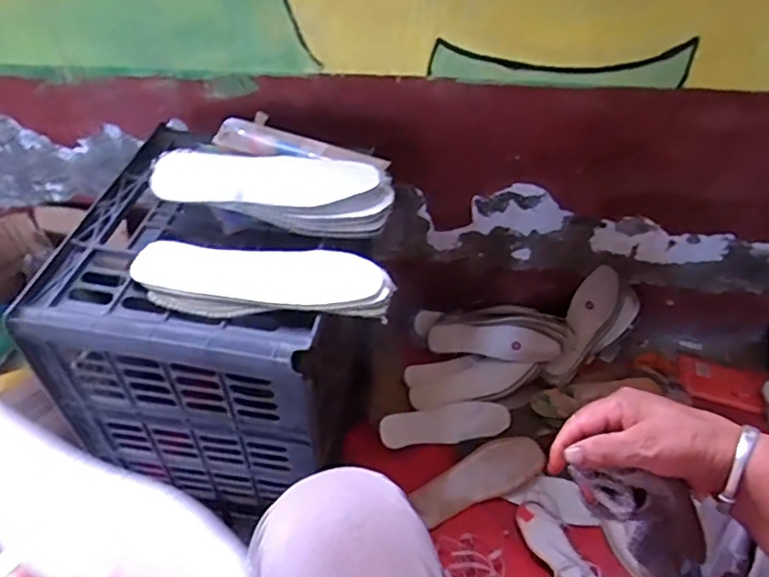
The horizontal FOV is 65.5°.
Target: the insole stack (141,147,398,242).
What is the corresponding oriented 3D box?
[{"bbox_3d":[-0.112,-0.103,0.614,0.236,0.048,0.082,7,46,6],"label":"insole stack"}]

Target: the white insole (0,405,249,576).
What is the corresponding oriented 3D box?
[{"bbox_3d":[-0.180,0.127,0.345,0.226,0.013,0.068,38,48,-17],"label":"white insole"}]

